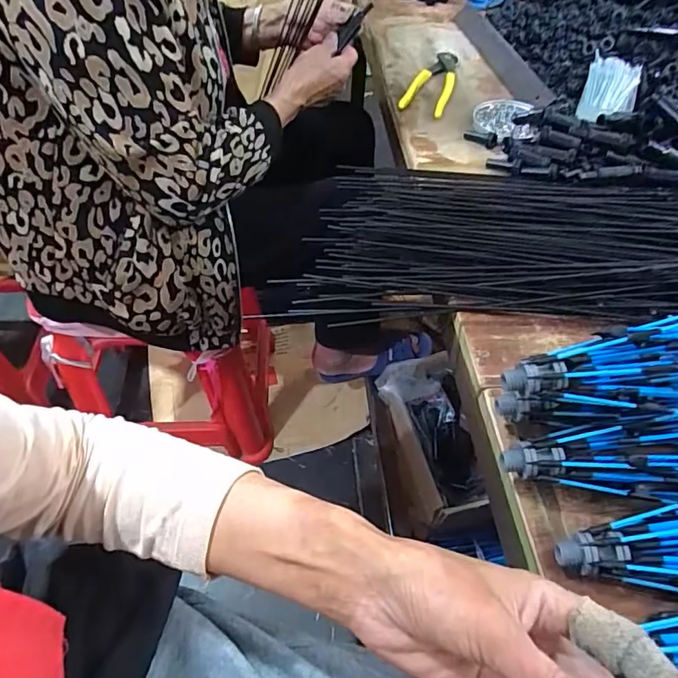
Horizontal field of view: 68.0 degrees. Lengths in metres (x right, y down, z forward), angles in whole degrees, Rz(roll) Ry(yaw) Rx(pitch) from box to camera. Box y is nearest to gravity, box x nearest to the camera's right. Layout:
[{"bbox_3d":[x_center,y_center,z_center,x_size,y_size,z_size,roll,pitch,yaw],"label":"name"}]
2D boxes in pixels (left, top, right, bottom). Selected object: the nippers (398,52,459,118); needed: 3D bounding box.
[{"bbox_3d":[0.133,-0.358,0.697,0.056,0.016,0.171,18,53,11],"label":"nippers"}]

